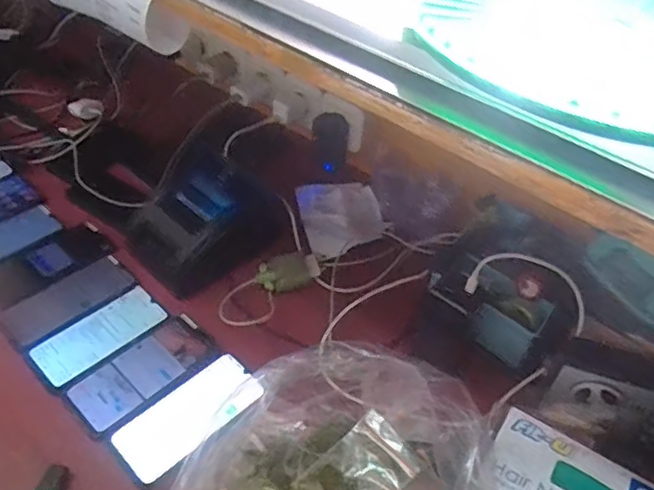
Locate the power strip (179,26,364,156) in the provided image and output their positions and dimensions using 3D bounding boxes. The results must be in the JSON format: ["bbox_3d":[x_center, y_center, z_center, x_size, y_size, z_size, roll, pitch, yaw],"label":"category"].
[{"bbox_3d":[-0.096,-0.254,0.960,0.351,0.066,0.088,35,51,27],"label":"power strip"}]

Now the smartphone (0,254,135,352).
[{"bbox_3d":[-0.334,0.070,0.772,0.074,0.010,0.159,39,58,23],"label":"smartphone"}]

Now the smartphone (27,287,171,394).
[{"bbox_3d":[-0.282,0.110,0.740,0.073,0.012,0.159,35,51,26],"label":"smartphone"}]

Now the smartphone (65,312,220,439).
[{"bbox_3d":[-0.217,0.151,0.710,0.081,0.012,0.166,35,51,27],"label":"smartphone"}]

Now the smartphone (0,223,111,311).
[{"bbox_3d":[-0.388,0.025,0.804,0.171,0.011,0.084,-34,60,-22],"label":"smartphone"}]

